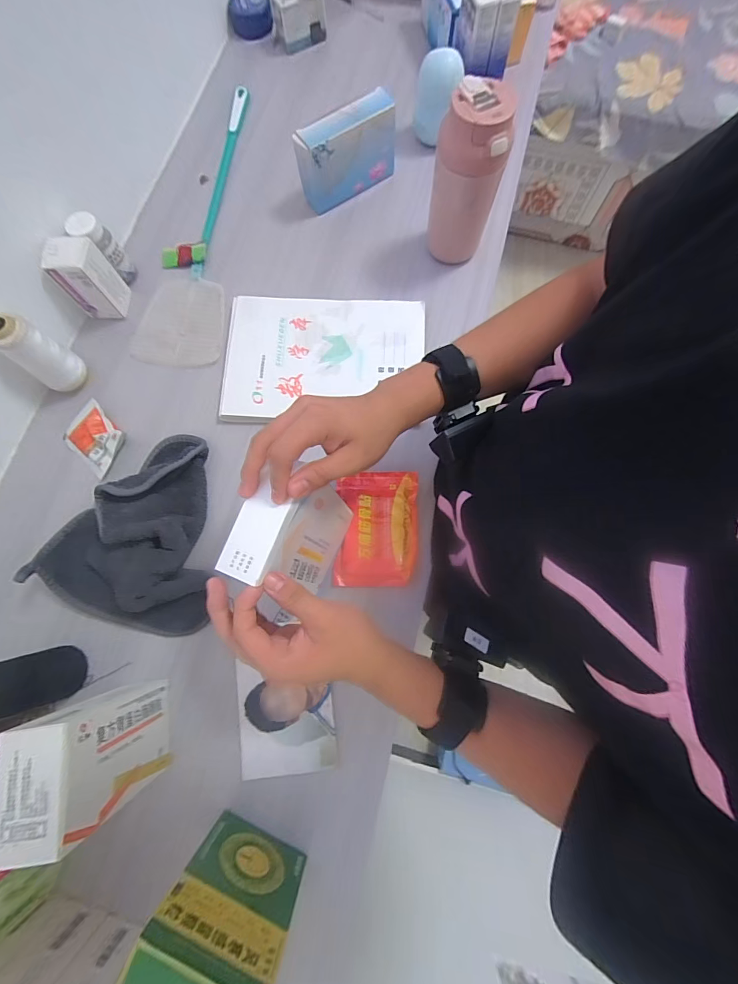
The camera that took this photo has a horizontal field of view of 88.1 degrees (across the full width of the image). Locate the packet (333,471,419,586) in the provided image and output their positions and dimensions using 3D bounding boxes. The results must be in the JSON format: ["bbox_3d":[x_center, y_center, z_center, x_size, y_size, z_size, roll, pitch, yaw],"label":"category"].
[{"bbox_3d":[0.009,0.043,0.451,0.094,0.008,0.132,0,82,4],"label":"packet"}]

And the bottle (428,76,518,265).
[{"bbox_3d":[0.116,-0.370,0.463,0.078,0.161,0.072,5,76,2],"label":"bottle"}]

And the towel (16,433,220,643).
[{"bbox_3d":[-0.274,0.046,0.433,0.181,0.039,0.235,-6,76,-1],"label":"towel"}]

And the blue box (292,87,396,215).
[{"bbox_3d":[-0.030,-0.470,0.532,0.150,0.093,0.043,-34,78,-8],"label":"blue box"}]

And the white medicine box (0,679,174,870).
[{"bbox_3d":[-0.240,0.233,0.338,0.058,0.138,0.094,-11,76,-2],"label":"white medicine box"}]

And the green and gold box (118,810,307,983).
[{"bbox_3d":[-0.110,0.337,0.309,0.095,0.138,0.038,19,77,5],"label":"green and gold box"}]

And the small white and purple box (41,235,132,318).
[{"bbox_3d":[-0.361,-0.275,0.495,0.054,0.094,0.051,-6,76,-1],"label":"small white and purple box"}]

